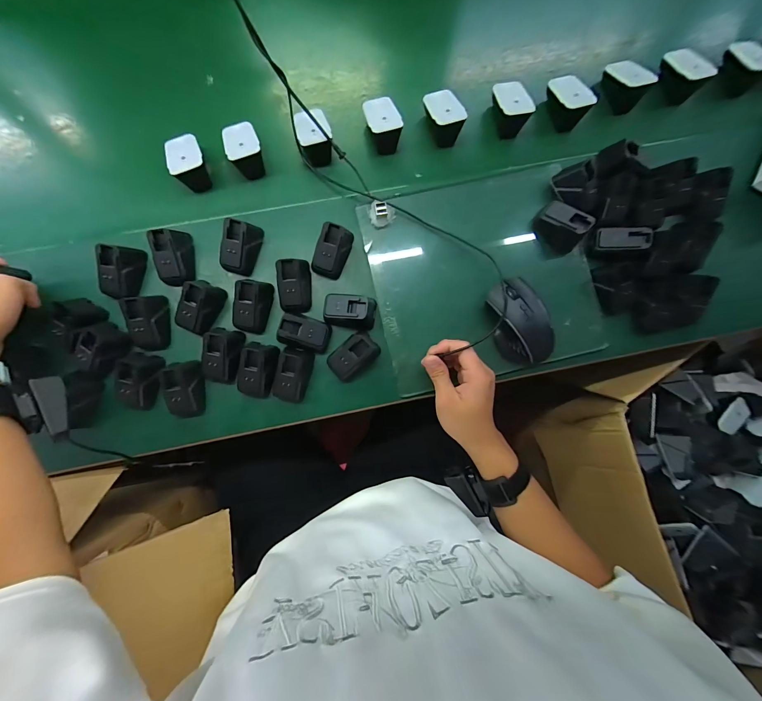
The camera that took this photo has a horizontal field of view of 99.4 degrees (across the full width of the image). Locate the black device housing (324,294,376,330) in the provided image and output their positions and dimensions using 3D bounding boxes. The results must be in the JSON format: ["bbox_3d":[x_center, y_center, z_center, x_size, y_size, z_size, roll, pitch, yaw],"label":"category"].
[{"bbox_3d":[-0.043,-0.052,0.430,0.071,0.039,0.046,6,84,-1],"label":"black device housing"}]

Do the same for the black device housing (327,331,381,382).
[{"bbox_3d":[-0.036,0.006,0.427,0.069,0.043,0.042,-43,87,-5],"label":"black device housing"}]

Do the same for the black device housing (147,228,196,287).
[{"bbox_3d":[-0.274,-0.122,0.422,0.043,0.042,0.071,-7,85,-2],"label":"black device housing"}]

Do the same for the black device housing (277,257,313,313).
[{"bbox_3d":[-0.116,-0.085,0.430,0.038,0.044,0.066,-2,85,-2],"label":"black device housing"}]

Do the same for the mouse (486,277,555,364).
[{"bbox_3d":[0.185,-0.037,0.429,0.063,0.043,0.114,-21,85,-3],"label":"mouse"}]

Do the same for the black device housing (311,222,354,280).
[{"bbox_3d":[-0.065,-0.137,0.434,0.037,0.043,0.070,23,84,1],"label":"black device housing"}]

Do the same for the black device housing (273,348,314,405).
[{"bbox_3d":[-0.115,0.032,0.419,0.037,0.039,0.069,14,84,0],"label":"black device housing"}]

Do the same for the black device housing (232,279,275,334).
[{"bbox_3d":[-0.171,-0.060,0.423,0.044,0.037,0.069,15,84,0],"label":"black device housing"}]

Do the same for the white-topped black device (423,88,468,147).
[{"bbox_3d":[0.090,-0.332,0.467,0.050,0.045,0.072,-13,71,2],"label":"white-topped black device"}]

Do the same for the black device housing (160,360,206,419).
[{"bbox_3d":[-0.255,0.052,0.419,0.043,0.042,0.070,-3,85,-2],"label":"black device housing"}]

